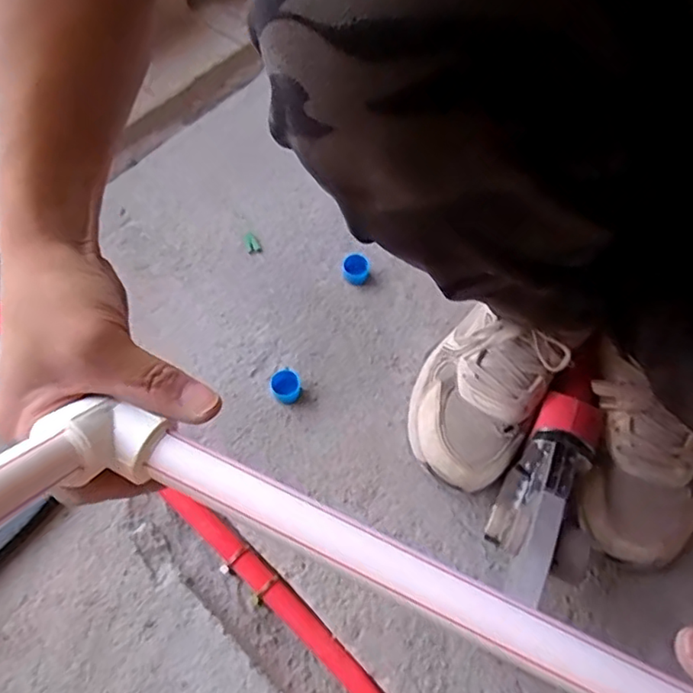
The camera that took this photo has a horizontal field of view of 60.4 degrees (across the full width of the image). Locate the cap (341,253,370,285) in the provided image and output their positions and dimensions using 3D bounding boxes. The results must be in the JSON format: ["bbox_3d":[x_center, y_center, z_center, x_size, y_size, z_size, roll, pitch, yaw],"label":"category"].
[{"bbox_3d":[0.010,-0.087,0.660,0.029,0.016,0.033,3,60,-1],"label":"cap"}]

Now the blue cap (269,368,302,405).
[{"bbox_3d":[-0.059,0.039,0.590,0.032,0.014,0.032,1,60,-2],"label":"blue cap"}]

